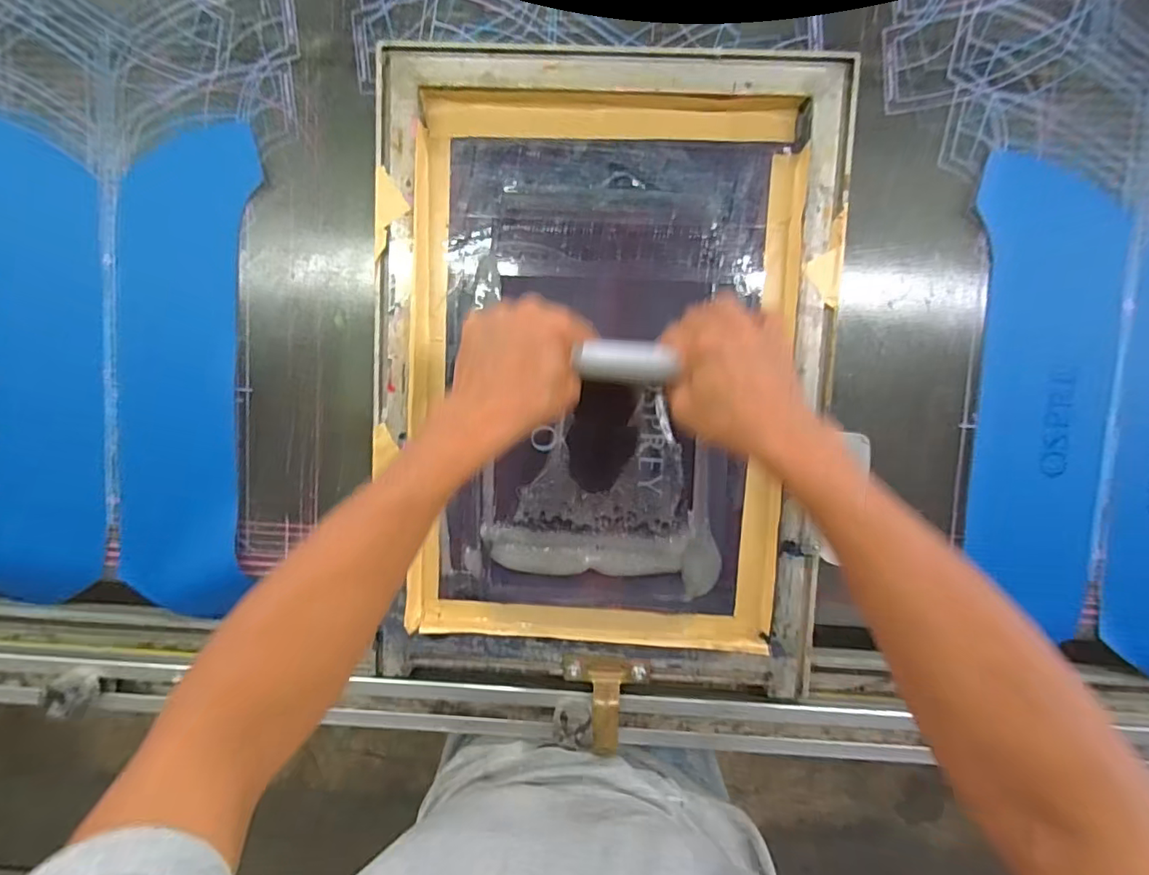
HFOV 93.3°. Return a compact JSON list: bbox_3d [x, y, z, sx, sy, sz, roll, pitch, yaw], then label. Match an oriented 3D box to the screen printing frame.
[{"bbox_3d":[0.025,-0.051,0.512,0.418,0.030,0.586,3,95,1],"label":"screen printing frame"}]

